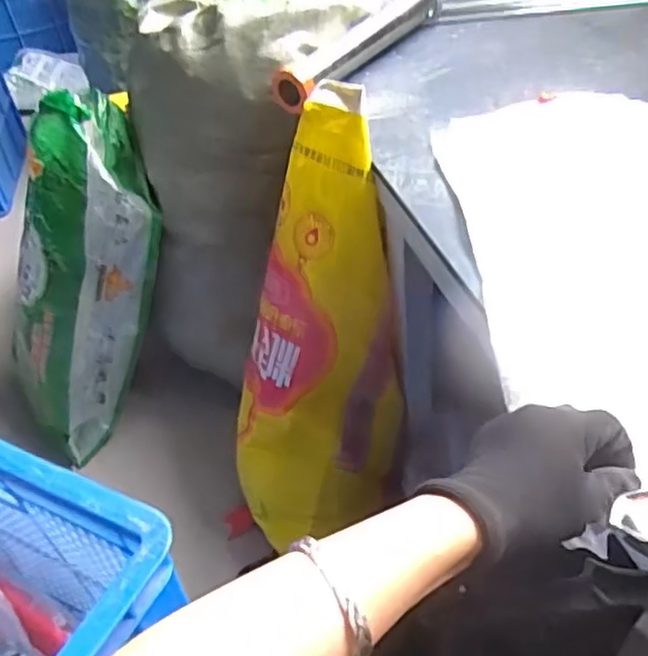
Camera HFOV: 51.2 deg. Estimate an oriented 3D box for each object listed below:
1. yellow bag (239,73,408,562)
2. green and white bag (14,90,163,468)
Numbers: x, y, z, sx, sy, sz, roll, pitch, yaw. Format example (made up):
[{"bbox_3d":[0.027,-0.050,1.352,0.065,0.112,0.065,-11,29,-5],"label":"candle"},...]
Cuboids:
[{"bbox_3d":[-0.001,0.008,0.935,0.237,0.636,0.087,10,19,19],"label":"yellow bag"},{"bbox_3d":[-0.418,-0.079,1.176,0.231,0.636,0.127,22,22,29],"label":"green and white bag"}]

